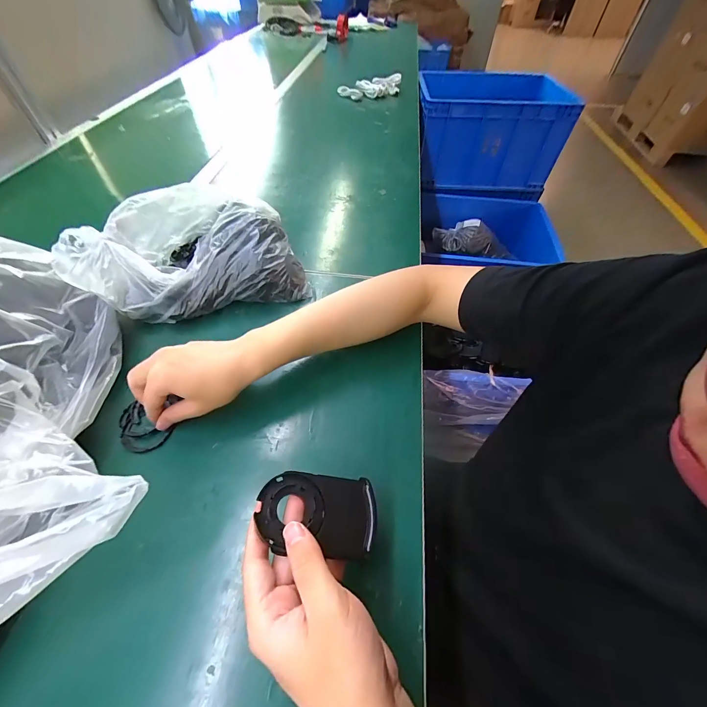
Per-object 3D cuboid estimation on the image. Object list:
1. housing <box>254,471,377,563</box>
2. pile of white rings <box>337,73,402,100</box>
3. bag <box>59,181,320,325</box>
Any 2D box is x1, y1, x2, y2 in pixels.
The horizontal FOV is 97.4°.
[{"bbox_3d":[-0.026,0.122,0.239,0.089,0.008,0.057,14,48,-15],"label":"housing"},{"bbox_3d":[0.057,-0.818,0.964,0.208,0.051,0.045,-20,56,-13],"label":"pile of white rings"},{"bbox_3d":[-0.223,-0.139,0.435,0.283,0.114,0.165,-17,55,-10],"label":"bag"}]

